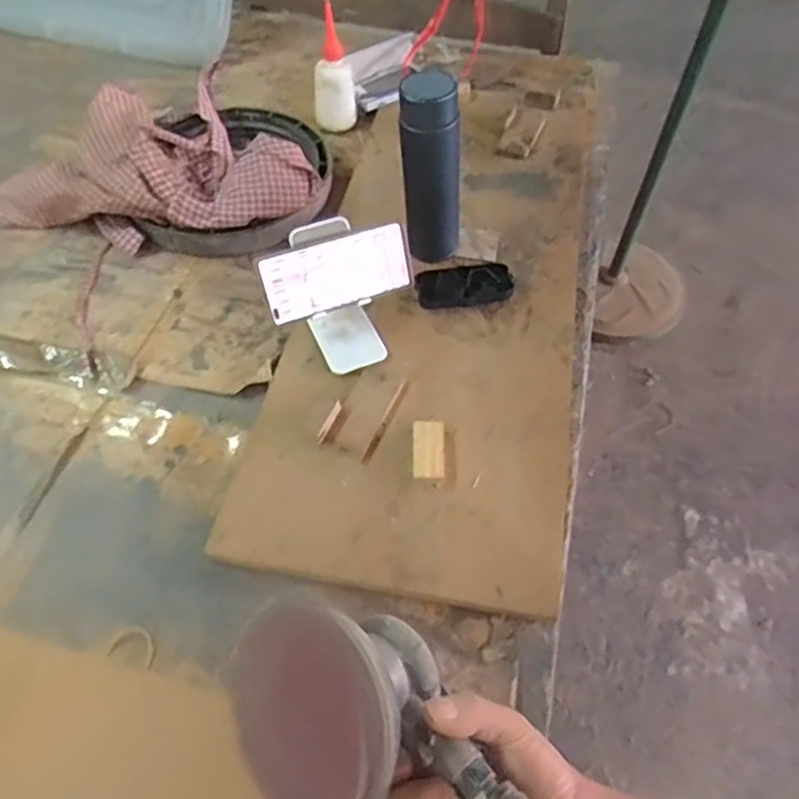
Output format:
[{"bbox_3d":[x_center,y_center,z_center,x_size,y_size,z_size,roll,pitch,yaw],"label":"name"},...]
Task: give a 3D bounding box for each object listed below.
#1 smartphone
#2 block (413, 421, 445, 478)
[{"bbox_3d":[-0.064,-0.134,0.671,0.159,0.076,0.008,-19,28,-12],"label":"smartphone"},{"bbox_3d":[0.028,0.048,0.613,0.030,0.011,0.059,0,54,2],"label":"block"}]

